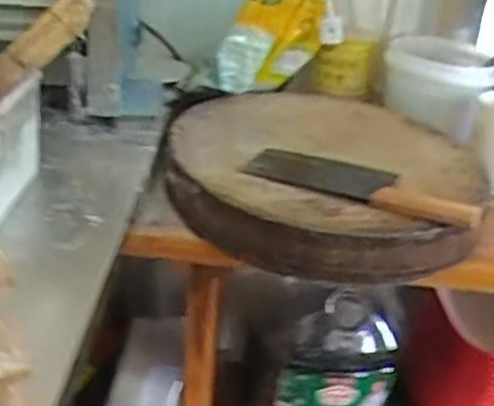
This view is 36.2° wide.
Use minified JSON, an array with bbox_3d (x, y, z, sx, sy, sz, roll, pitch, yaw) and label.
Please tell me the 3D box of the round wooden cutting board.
[{"bbox_3d":[0.105,-0.041,1.057,0.430,0.085,0.441,5,25,-2],"label":"round wooden cutting board"}]

